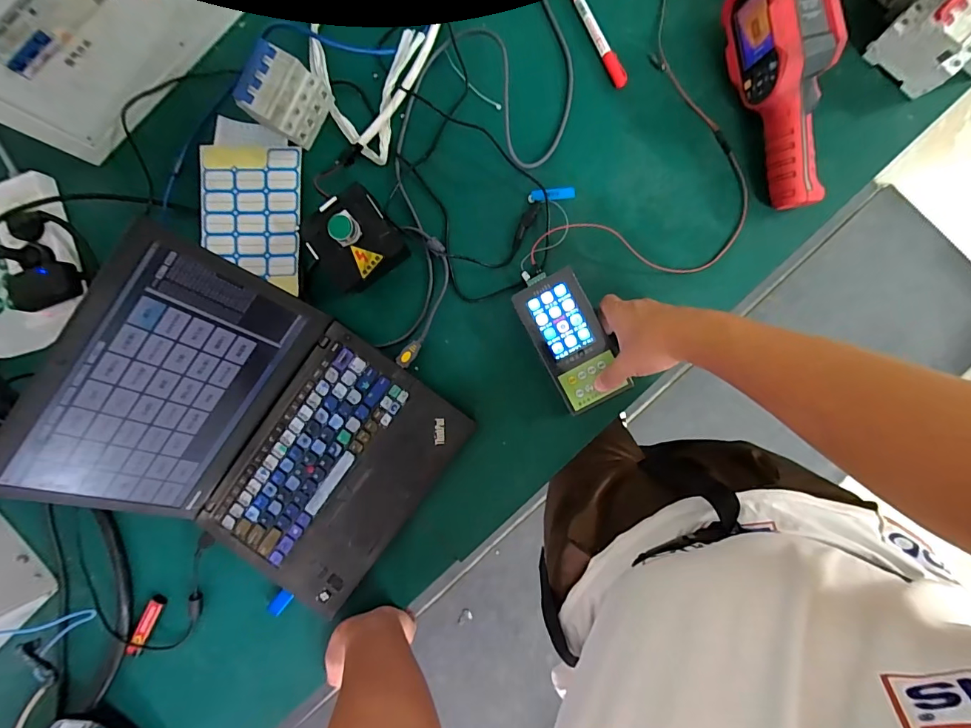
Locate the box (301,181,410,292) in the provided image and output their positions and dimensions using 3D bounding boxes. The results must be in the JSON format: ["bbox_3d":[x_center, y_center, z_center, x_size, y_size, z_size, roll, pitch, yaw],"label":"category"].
[{"bbox_3d":[-0.149,-0.135,0.494,0.104,0.074,0.092,-35,88,4],"label":"box"}]

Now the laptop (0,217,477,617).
[{"bbox_3d":[-0.245,0.091,0.466,0.349,0.154,0.305,35,93,3],"label":"laptop"}]

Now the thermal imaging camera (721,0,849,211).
[{"bbox_3d":[0.322,-0.282,0.449,0.084,0.082,0.226,-18,90,4],"label":"thermal imaging camera"}]

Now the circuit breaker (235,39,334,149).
[{"bbox_3d":[-0.234,-0.309,0.504,0.077,0.066,0.077,32,93,3],"label":"circuit breaker"}]

